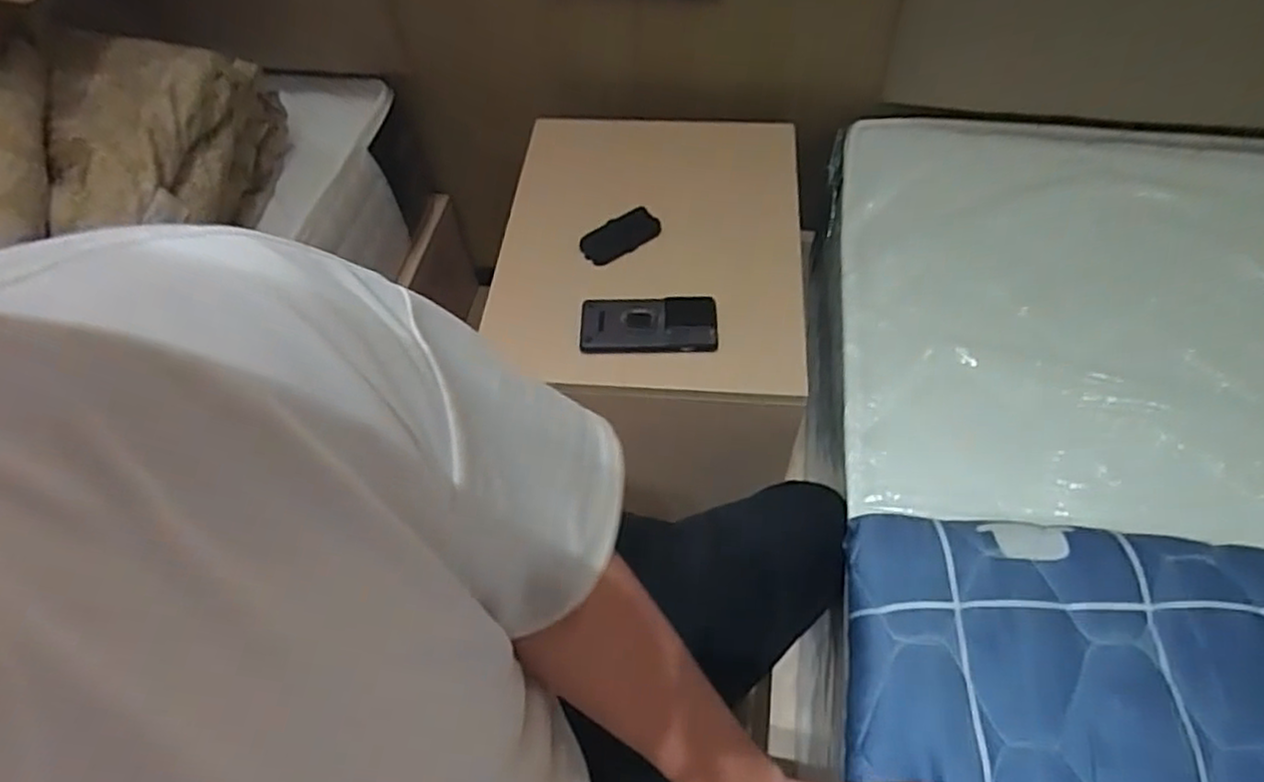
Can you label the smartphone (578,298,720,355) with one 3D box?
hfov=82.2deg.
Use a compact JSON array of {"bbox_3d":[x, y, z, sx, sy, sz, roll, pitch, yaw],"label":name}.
[{"bbox_3d":[0.021,-0.082,0.887,0.164,0.012,0.076,1,67,-2],"label":"smartphone"}]

